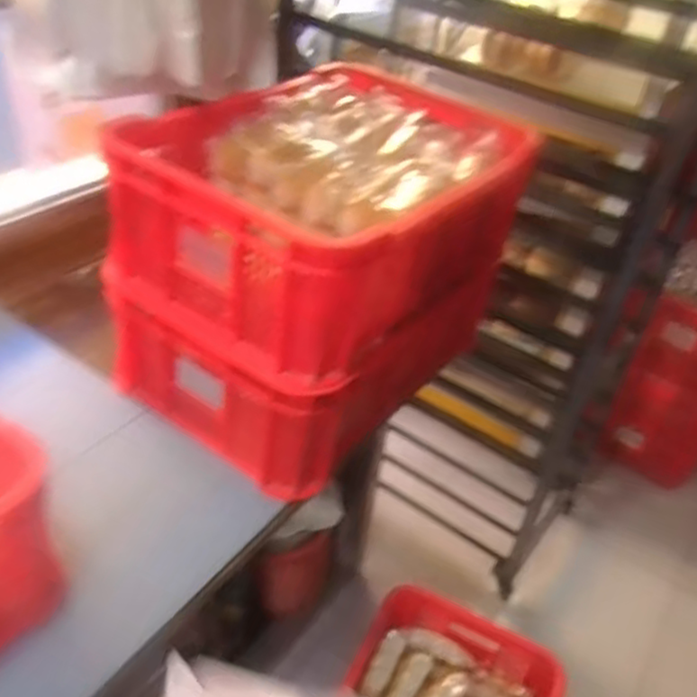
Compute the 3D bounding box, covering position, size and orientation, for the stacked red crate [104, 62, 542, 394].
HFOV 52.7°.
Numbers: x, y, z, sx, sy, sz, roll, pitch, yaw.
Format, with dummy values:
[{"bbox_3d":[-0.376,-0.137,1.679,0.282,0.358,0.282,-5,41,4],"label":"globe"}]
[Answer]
[{"bbox_3d":[-0.009,-0.199,0.935,0.377,0.188,0.530,24,41,21],"label":"stacked red crate"}]

